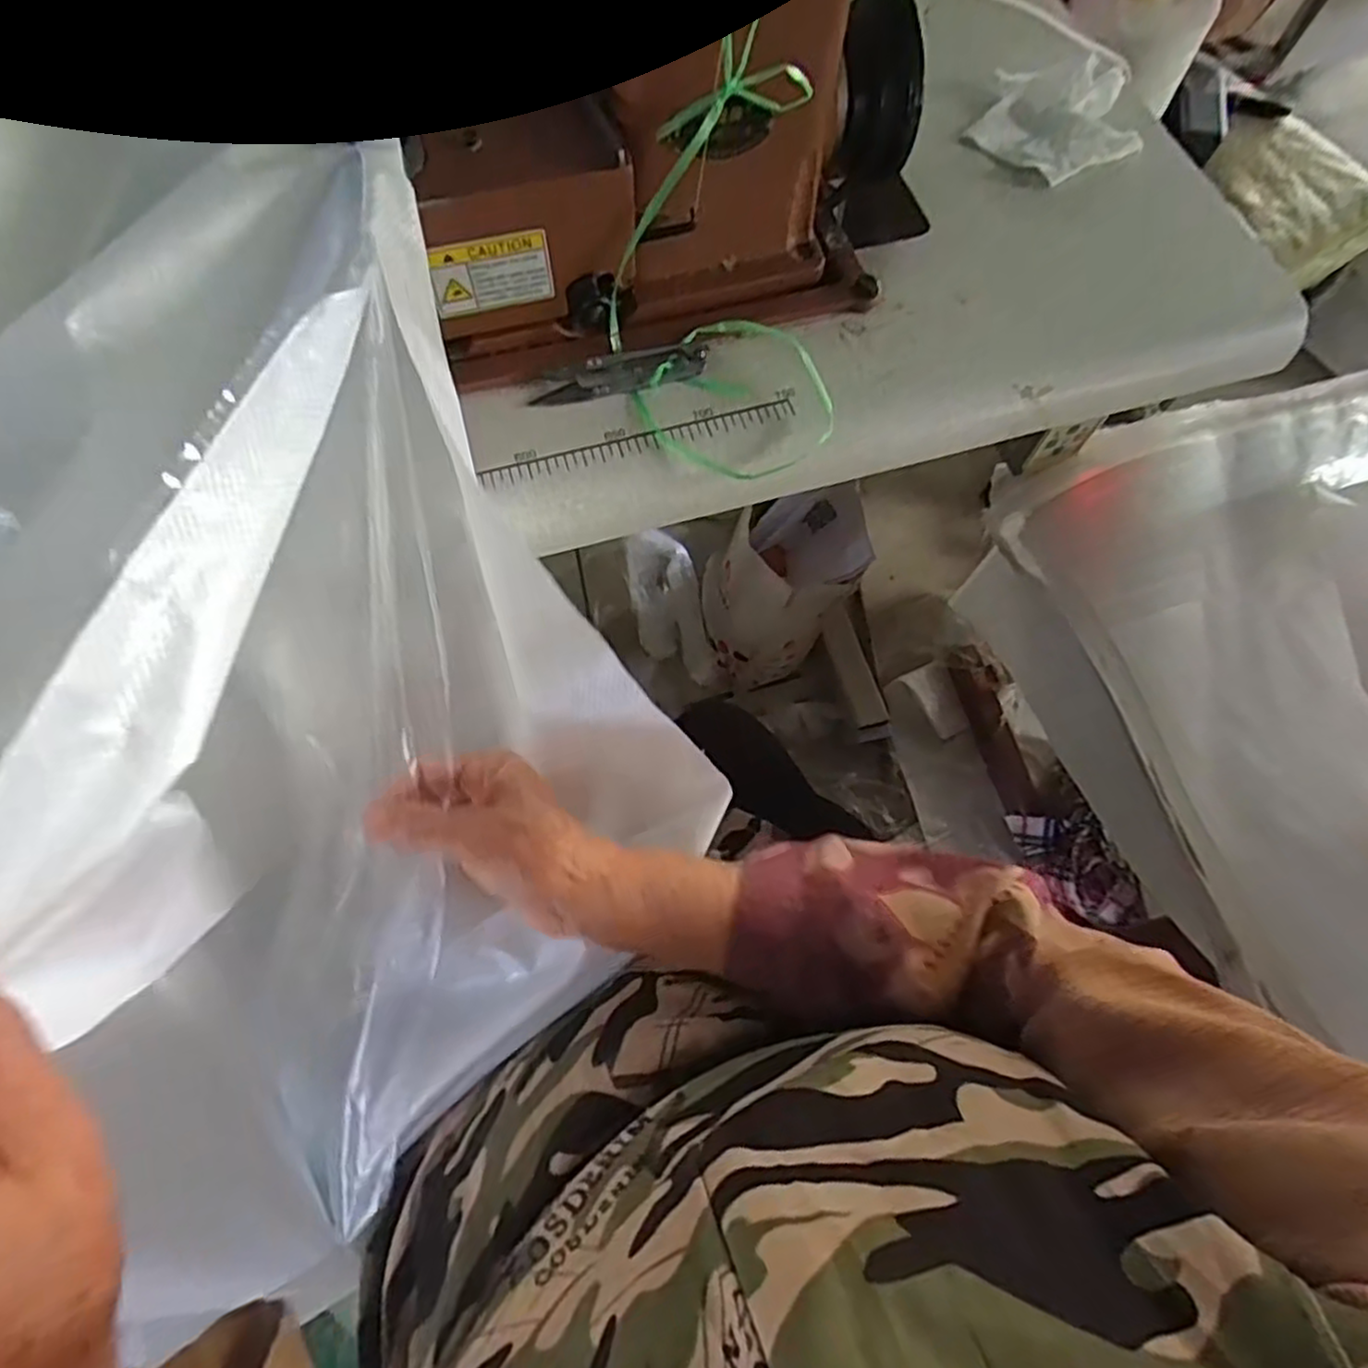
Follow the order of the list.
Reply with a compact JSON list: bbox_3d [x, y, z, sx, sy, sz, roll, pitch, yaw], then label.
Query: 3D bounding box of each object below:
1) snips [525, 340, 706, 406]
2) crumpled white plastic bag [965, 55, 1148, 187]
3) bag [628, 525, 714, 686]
[{"bbox_3d":[-0.036,-0.179,0.422,0.100,0.006,0.025,-16,71,-7],"label":"snips"},{"bbox_3d":[0.263,-0.393,0.510,0.100,0.024,0.102,43,74,13],"label":"crumpled white plastic bag"},{"bbox_3d":[-0.024,-0.120,1.152,0.102,0.036,0.254,-11,70,-6],"label":"bag"}]

